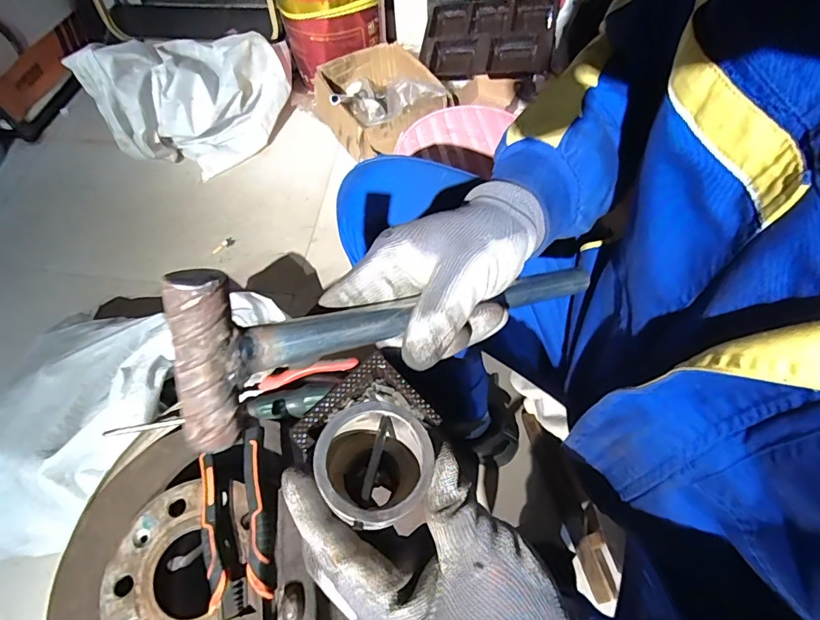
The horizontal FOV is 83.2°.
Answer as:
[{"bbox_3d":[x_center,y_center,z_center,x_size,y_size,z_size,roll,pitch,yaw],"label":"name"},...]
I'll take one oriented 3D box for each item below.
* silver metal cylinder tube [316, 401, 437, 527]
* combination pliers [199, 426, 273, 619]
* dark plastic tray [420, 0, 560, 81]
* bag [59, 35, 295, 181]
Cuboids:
[{"bbox_3d":[-0.014,0.068,0.203,0.046,0.035,0.047,-1,61,2],"label":"silver metal cylinder tube"},{"bbox_3d":[-0.137,0.208,0.368,0.053,0.023,0.212,-11,61,-3],"label":"combination pliers"},{"bbox_3d":[0.195,-0.684,1.155,0.322,0.045,0.193,10,99,20],"label":"dark plastic tray"},{"bbox_3d":[-0.485,-0.504,1.095,0.192,0.309,0.411,29,66,18],"label":"bag"}]

